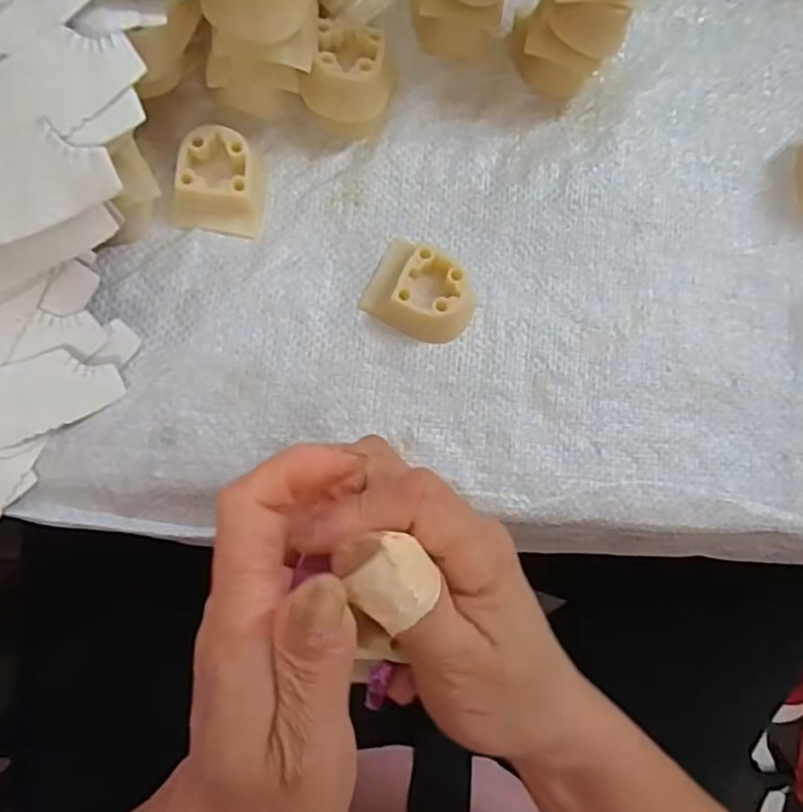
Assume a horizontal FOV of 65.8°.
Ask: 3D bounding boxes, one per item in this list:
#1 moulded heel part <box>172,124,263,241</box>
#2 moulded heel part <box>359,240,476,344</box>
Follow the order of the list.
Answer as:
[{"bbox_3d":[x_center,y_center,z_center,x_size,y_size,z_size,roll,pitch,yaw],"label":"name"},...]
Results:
[{"bbox_3d":[-0.078,-0.096,0.266,0.035,0.015,0.040,8,81,-7],"label":"moulded heel part"},{"bbox_3d":[0.010,-0.048,0.271,0.047,0.018,0.036,26,79,-4],"label":"moulded heel part"}]

